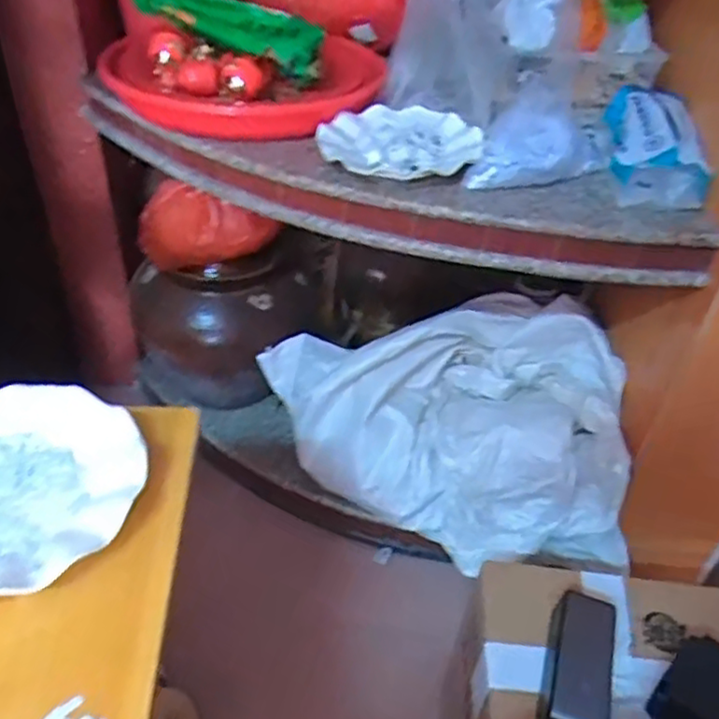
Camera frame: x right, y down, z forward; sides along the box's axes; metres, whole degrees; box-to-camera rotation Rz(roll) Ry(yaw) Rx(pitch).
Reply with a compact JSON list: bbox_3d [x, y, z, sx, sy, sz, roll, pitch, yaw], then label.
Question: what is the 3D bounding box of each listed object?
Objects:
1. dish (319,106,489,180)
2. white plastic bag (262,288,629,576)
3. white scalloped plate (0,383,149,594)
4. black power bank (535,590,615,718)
[{"bbox_3d":[0.045,-0.257,0.780,0.183,0.025,0.159,-2,40,-8],"label":"dish"},{"bbox_3d":[0.102,0.089,0.948,0.471,0.234,0.313,2,40,-3],"label":"white plastic bag"},{"bbox_3d":[-0.249,0.088,0.474,0.180,0.022,0.181,-29,51,-34],"label":"white scalloped plate"},{"bbox_3d":[0.193,0.274,0.600,0.051,0.060,0.135,16,41,13],"label":"black power bank"}]

